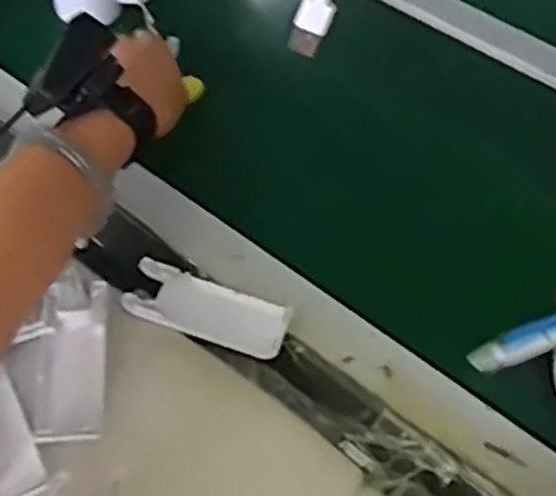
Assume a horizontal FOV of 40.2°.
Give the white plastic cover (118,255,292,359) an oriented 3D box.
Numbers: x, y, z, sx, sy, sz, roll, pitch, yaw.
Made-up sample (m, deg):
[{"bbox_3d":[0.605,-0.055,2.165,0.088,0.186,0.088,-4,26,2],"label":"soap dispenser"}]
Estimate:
[{"bbox_3d":[-0.045,0.040,0.496,0.105,0.013,0.043,16,55,8],"label":"white plastic cover"}]

